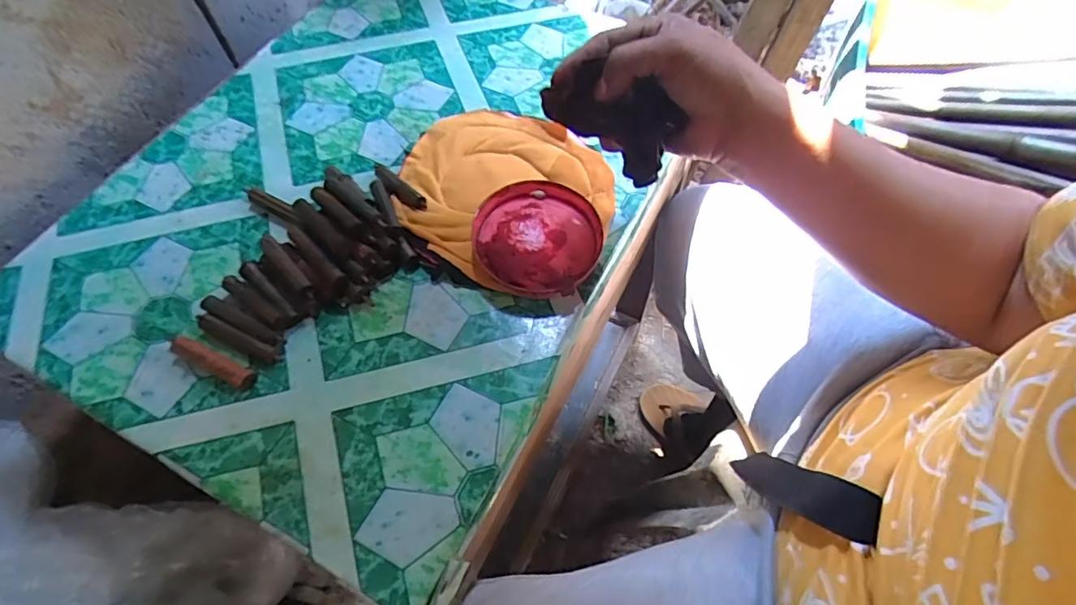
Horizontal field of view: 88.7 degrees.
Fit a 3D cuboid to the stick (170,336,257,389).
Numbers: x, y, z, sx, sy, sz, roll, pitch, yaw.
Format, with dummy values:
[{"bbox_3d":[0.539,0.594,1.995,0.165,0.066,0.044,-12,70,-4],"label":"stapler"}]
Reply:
[{"bbox_3d":[-0.218,0.039,0.367,0.067,0.013,0.015,22,62,15],"label":"stick"}]

